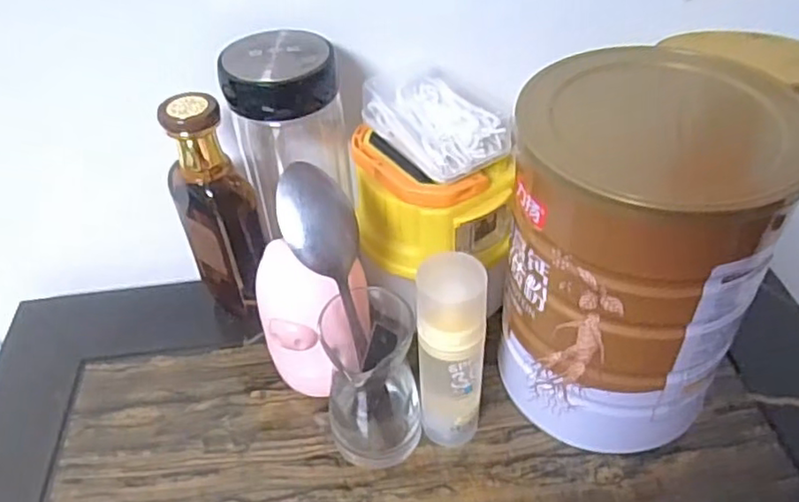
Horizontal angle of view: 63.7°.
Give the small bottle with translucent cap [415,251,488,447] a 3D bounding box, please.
[{"bbox_3d":[0.027,0.060,0.343,0.034,0.133,0.026,-1,43,2],"label":"small bottle with translucent cap"}]

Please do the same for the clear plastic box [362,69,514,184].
[{"bbox_3d":[0.020,-0.076,0.371,0.057,0.025,0.081,-22,46,-19],"label":"clear plastic box"}]

